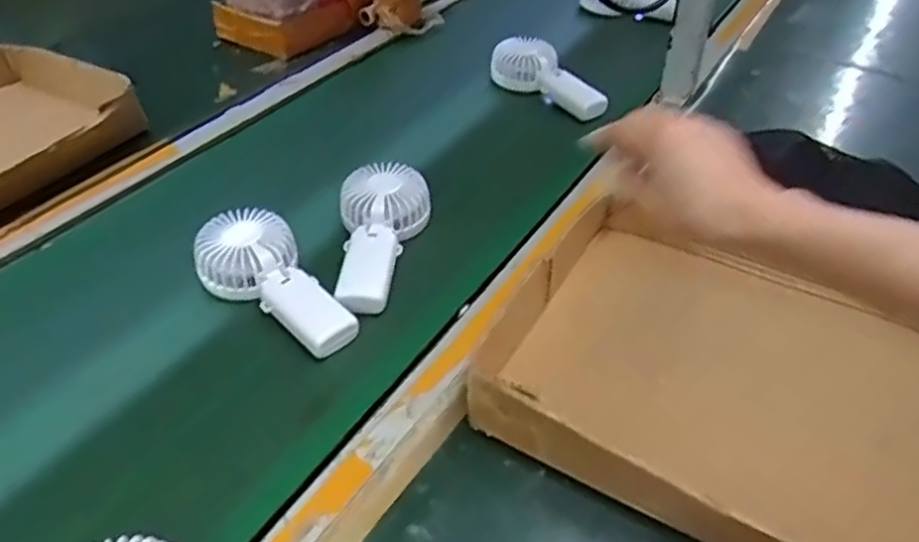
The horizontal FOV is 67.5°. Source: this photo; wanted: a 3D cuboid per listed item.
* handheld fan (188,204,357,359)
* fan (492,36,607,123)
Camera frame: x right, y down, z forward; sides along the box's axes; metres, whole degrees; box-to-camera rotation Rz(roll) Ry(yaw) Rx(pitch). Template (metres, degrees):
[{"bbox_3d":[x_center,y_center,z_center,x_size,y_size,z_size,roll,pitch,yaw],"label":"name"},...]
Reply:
[{"bbox_3d":[-0.161,0.007,0.588,0.081,0.037,0.171,-28,47,-29],"label":"handheld fan"},{"bbox_3d":[0.114,-0.251,0.896,0.070,0.049,0.181,-20,43,-21],"label":"fan"}]

